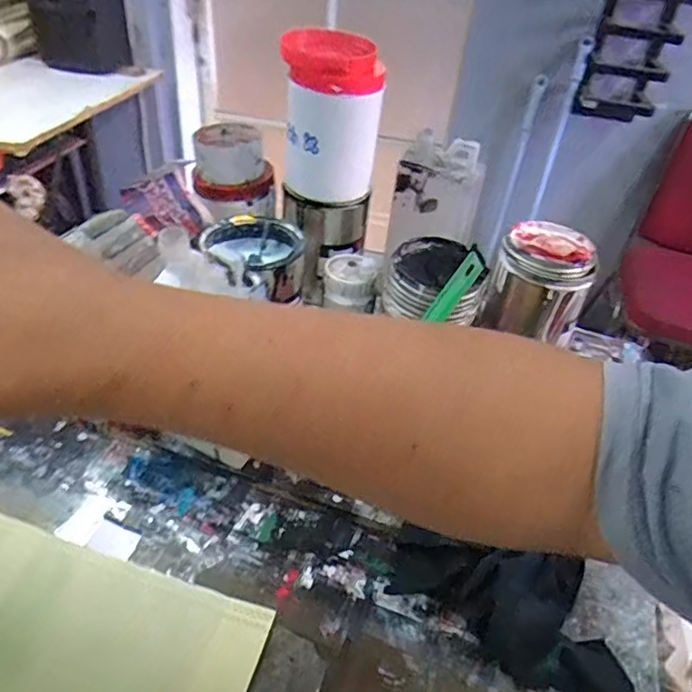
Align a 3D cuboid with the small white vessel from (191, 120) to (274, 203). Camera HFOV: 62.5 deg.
[{"bbox_3d":[-0.137,-0.226,0.693,0.091,0.058,0.103,0,41,-9],"label":"small white vessel"}]

